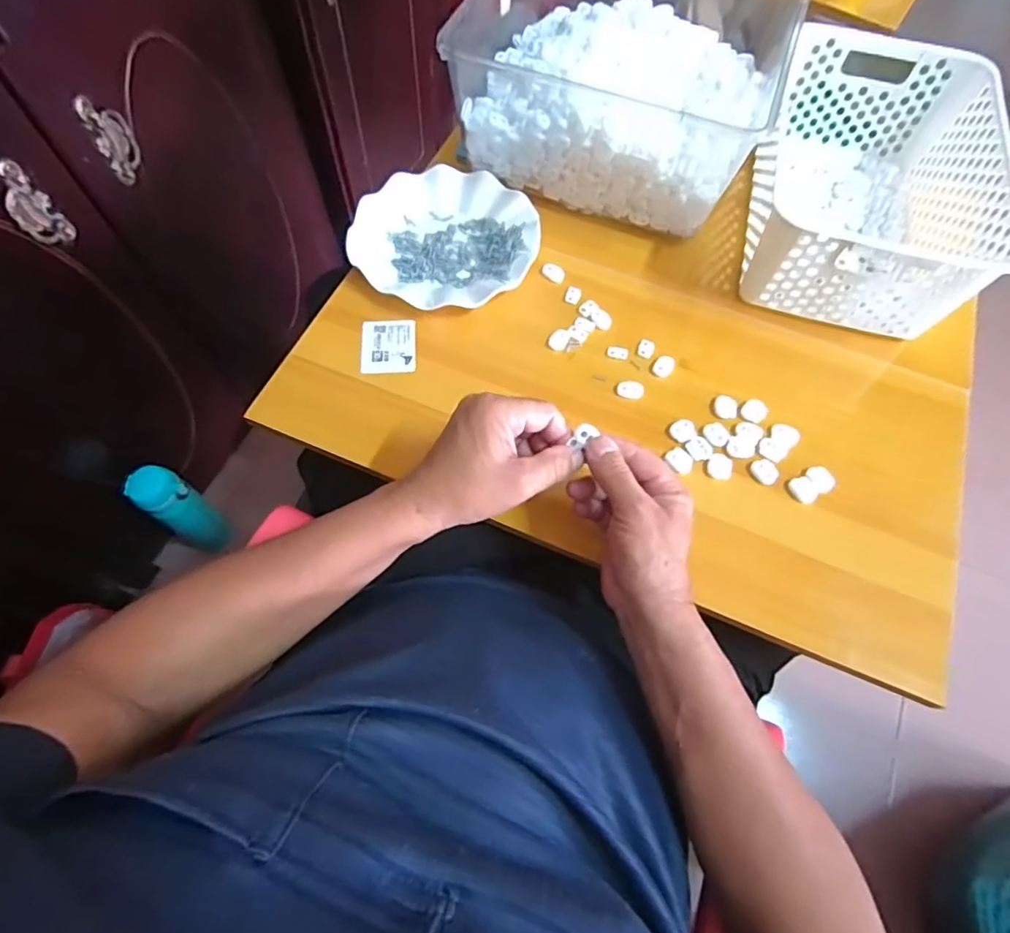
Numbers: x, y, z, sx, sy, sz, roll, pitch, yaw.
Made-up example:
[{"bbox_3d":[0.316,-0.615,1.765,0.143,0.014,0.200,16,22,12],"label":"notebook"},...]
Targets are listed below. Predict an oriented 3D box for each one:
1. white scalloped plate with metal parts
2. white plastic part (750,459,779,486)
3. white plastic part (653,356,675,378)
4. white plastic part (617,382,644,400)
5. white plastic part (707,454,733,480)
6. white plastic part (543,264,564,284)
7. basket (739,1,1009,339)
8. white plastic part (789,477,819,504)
[{"bbox_3d":[-0.061,-0.230,0.564,0.182,0.023,0.174,-14,67,-9],"label":"white scalloped plate with metal parts"},{"bbox_3d":[0.223,0.004,0.477,0.018,0.008,0.023,-28,70,-15],"label":"white plastic part"},{"bbox_3d":[0.148,-0.093,0.520,0.017,0.008,0.020,28,67,10],"label":"white plastic part"},{"bbox_3d":[0.115,-0.070,0.508,0.024,0.004,0.019,19,66,6],"label":"white plastic part"},{"bbox_3d":[0.185,0.000,0.478,0.020,0.005,0.023,21,66,7],"label":"white plastic part"},{"bbox_3d":[0.049,-0.196,0.564,0.024,0.011,0.012,26,66,9],"label":"white plastic part"},{"bbox_3d":[0.360,-0.281,0.557,0.192,0.111,0.305,17,65,5],"label":"basket"},{"bbox_3d":[0.252,0.020,0.471,0.017,0.007,0.023,-18,67,-11],"label":"white plastic part"}]

